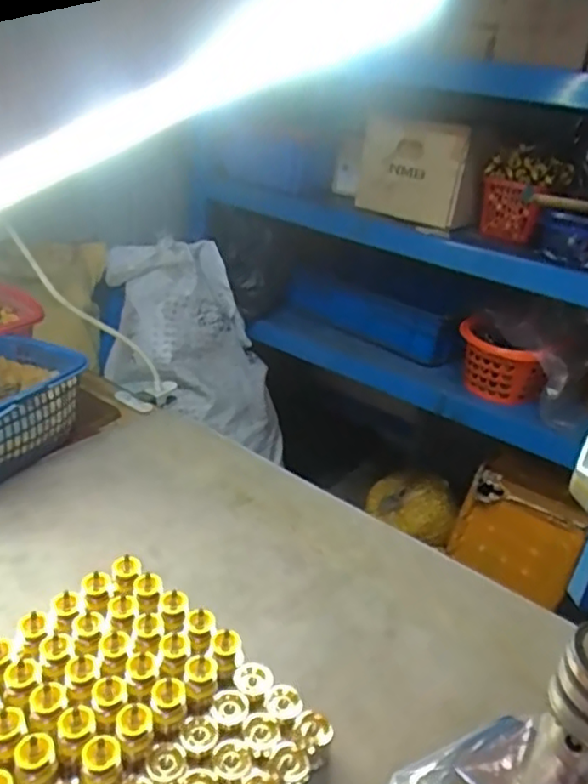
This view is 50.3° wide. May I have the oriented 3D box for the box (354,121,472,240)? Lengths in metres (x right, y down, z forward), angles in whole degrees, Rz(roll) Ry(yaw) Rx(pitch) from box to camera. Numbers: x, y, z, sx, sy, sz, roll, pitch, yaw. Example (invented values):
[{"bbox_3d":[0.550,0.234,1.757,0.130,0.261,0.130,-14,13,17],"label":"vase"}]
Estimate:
[{"bbox_3d":[0.206,-0.418,1.212,0.051,0.188,0.242,-16,30,-40],"label":"box"}]

